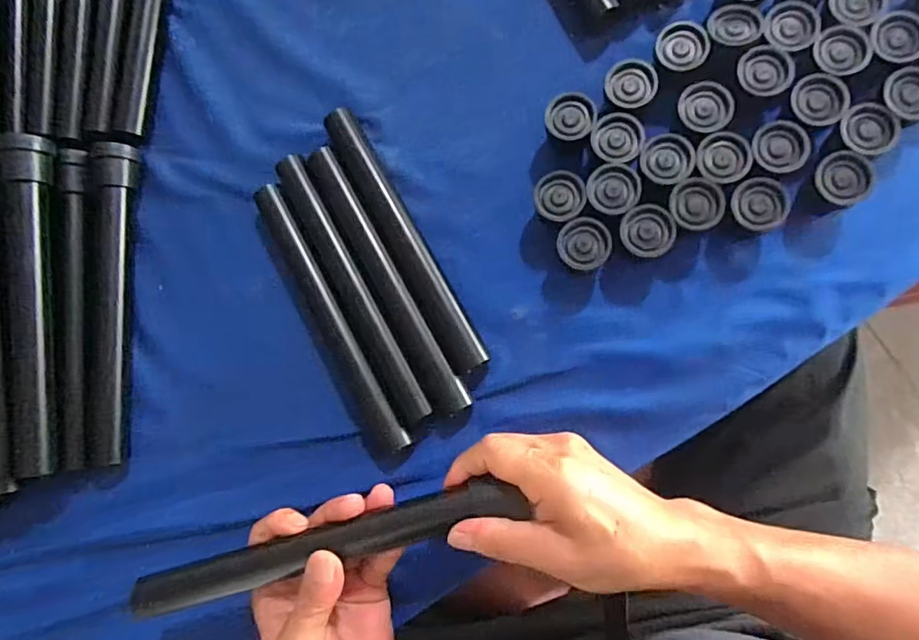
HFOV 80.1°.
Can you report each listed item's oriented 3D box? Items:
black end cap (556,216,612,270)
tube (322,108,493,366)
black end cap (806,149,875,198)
[{"bbox_3d":[0.086,-0.051,0.383,0.034,0.031,0.035,-1,84,7],"label":"black end cap"},{"bbox_3d":[-0.042,-0.060,0.407,0.025,0.021,0.217,-30,81,4],"label":"tube"},{"bbox_3d":[0.252,-0.091,0.368,0.032,0.035,0.032,-1,84,7],"label":"black end cap"}]

